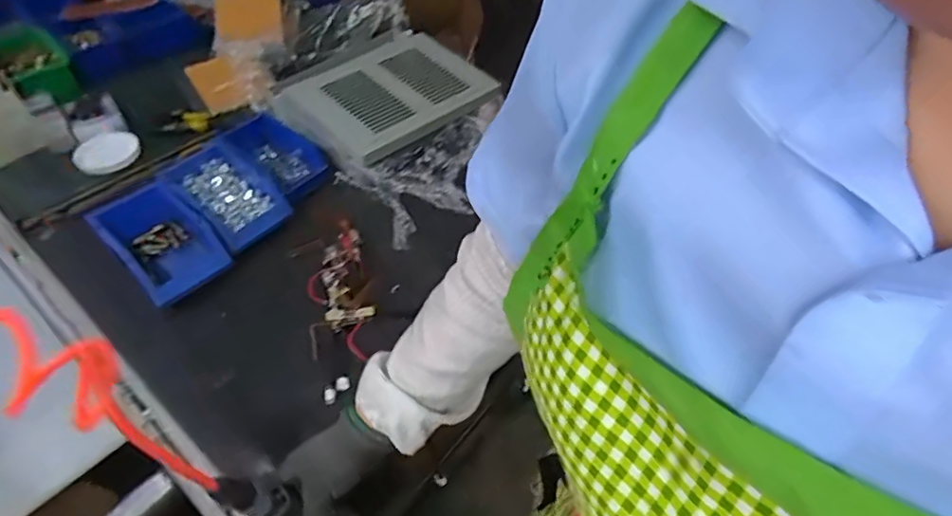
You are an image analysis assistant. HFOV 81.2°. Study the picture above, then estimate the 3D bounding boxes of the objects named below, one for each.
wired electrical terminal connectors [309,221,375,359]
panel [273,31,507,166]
[{"bbox_3d":[-0.196,0.035,0.800,0.090,0.033,0.235,-8,51,-9],"label":"wired electrical terminal connectors"},{"bbox_3d":[-0.174,-0.331,1.054,0.309,0.033,0.331,39,57,24],"label":"panel"}]

